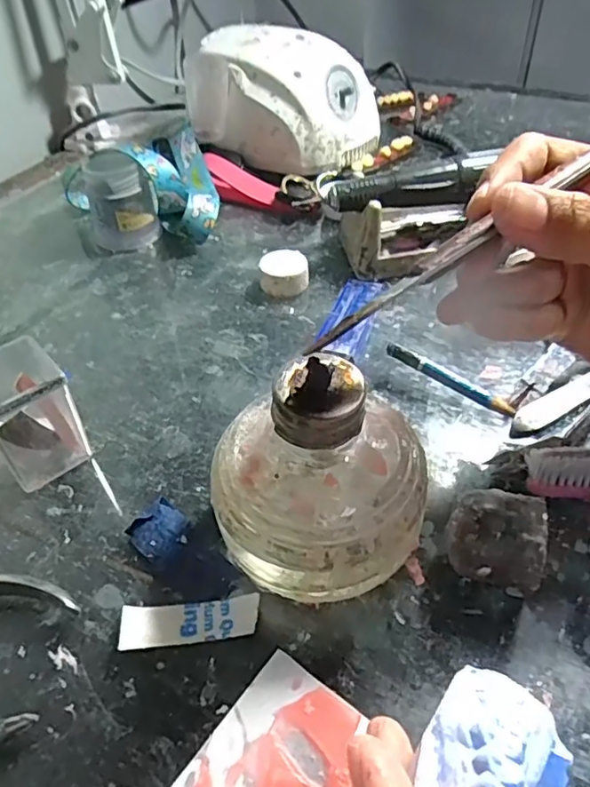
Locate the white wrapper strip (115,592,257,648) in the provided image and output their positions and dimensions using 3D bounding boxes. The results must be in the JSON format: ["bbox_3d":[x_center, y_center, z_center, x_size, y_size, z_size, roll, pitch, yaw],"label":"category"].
[{"bbox_3d":[-0.036,0.079,0.202,0.047,0.005,0.015,-6,44,-2],"label":"white wrapper strip"}]

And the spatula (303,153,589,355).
[{"bbox_3d":[0.073,-0.061,0.185,0.167,0.006,0.007,-35,52,-16],"label":"spatula"}]

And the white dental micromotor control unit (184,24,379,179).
[{"bbox_3d":[-0.007,-0.222,0.449,0.132,0.086,0.079,9,46,13],"label":"white dental micromotor control unit"}]

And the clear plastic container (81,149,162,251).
[{"bbox_3d":[-0.115,-0.125,0.380,0.041,0.054,0.034,-20,47,-16],"label":"clear plastic container"}]

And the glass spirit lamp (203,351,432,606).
[{"bbox_3d":[0.010,0.028,0.199,0.075,0.077,0.072,-3,44,1],"label":"glass spirit lamp"}]

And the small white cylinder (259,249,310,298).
[{"bbox_3d":[-0.006,-0.070,0.342,0.028,0.018,0.025,-4,44,-1],"label":"small white cylinder"}]

